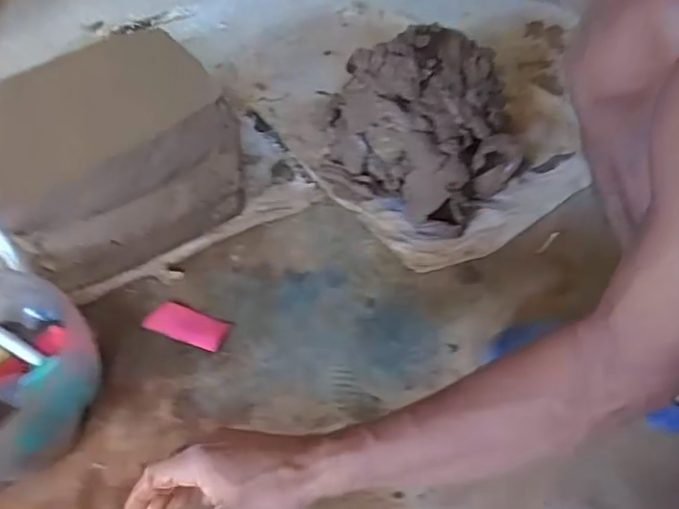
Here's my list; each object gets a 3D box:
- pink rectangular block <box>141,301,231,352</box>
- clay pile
[{"bbox_3d":[-0.199,0.092,0.744,0.108,0.009,0.046,14,50,15],"label":"pink rectangular block"},{"bbox_3d":[0.111,-0.190,0.834,0.273,0.200,0.271,-2,48,0],"label":"clay pile"}]

